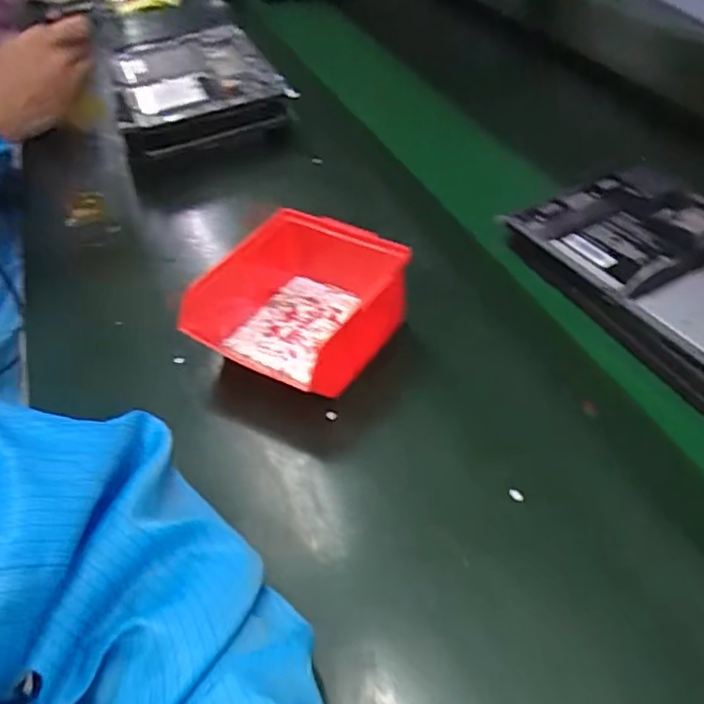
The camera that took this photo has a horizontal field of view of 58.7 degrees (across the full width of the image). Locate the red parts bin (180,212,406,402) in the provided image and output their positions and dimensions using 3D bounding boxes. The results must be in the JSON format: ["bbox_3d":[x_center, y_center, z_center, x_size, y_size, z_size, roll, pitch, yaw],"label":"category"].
[{"bbox_3d":[-0.035,-0.034,0.475,0.139,0.074,0.130,17,49,23],"label":"red parts bin"}]

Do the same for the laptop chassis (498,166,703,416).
[{"bbox_3d":[0.257,-0.066,0.493,0.168,0.031,0.251,-23,46,-16],"label":"laptop chassis"}]

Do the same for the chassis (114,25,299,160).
[{"bbox_3d":[-0.201,-0.350,0.792,0.188,0.039,0.296,-16,45,-9],"label":"chassis"}]

